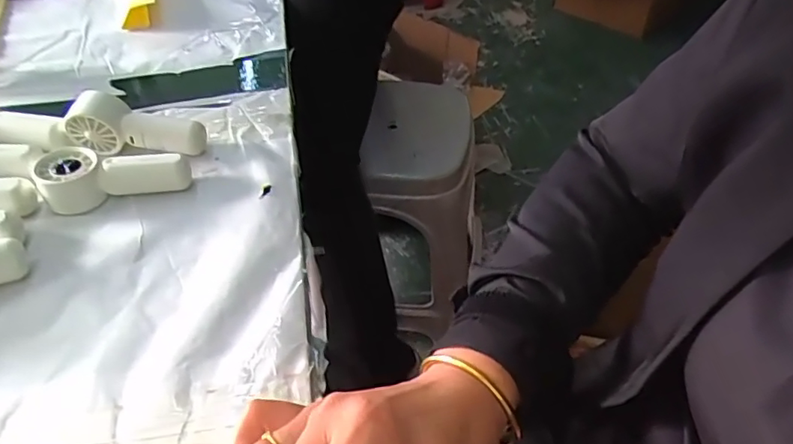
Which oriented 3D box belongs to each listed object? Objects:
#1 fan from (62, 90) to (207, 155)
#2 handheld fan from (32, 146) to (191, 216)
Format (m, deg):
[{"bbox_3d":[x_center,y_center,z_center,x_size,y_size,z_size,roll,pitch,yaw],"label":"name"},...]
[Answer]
[{"bbox_3d":[-0.221,-0.085,0.479,0.105,0.045,0.033,0,46,-1],"label":"fan"},{"bbox_3d":[-0.225,-0.041,0.450,0.107,0.033,0.040,-14,48,-15],"label":"handheld fan"}]

